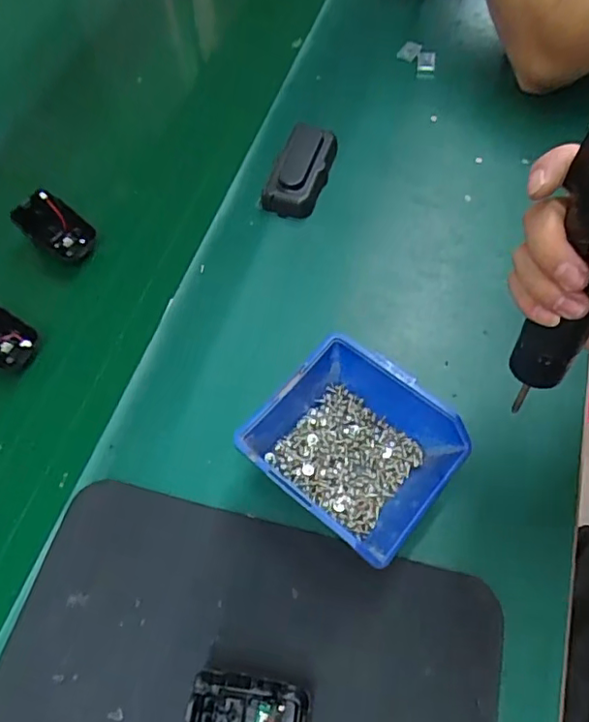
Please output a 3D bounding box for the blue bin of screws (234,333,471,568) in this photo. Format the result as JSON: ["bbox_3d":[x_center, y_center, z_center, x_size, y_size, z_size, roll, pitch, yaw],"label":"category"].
[{"bbox_3d":[0.041,0.059,0.396,0.124,0.057,0.118,35,67,19],"label":"blue bin of screws"}]

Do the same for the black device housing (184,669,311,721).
[{"bbox_3d":[-0.027,0.204,0.329,0.069,0.035,0.042,9,61,5],"label":"black device housing"}]

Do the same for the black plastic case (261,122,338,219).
[{"bbox_3d":[0.008,-0.187,0.552,0.047,0.031,0.105,17,62,9],"label":"black plastic case"}]

